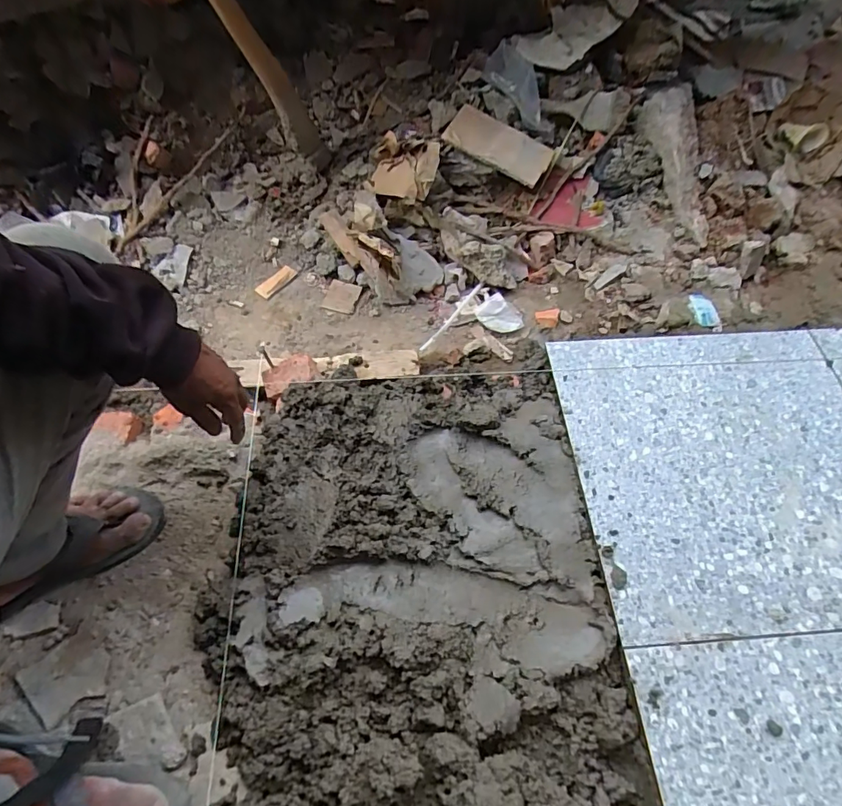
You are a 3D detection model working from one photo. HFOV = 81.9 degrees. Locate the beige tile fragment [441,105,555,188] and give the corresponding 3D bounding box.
[{"bbox_3d":[0.149,-0.493,0.925,0.196,0.014,0.099,29,74,3],"label":"beige tile fragment"}]

